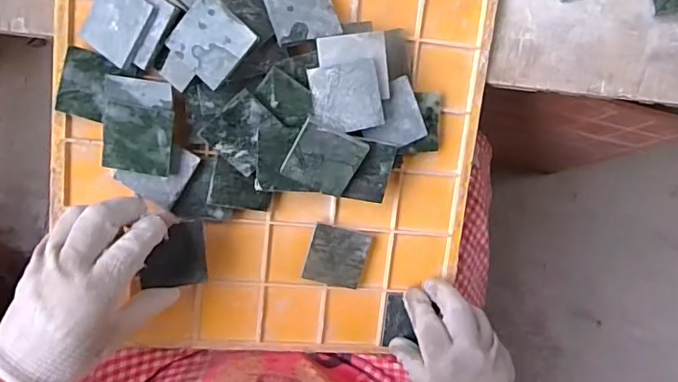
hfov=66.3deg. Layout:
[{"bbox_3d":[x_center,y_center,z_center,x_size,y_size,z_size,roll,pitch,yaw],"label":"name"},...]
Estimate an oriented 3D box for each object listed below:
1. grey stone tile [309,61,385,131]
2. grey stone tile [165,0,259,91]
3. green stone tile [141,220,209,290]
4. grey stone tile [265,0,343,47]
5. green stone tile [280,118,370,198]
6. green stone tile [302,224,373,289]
[{"bbox_3d":[0.006,-0.066,0.366,0.049,0.007,0.046,-12,95,-8],"label":"grey stone tile"},{"bbox_3d":[-0.088,-0.102,0.355,0.048,0.004,0.048,43,106,-1],"label":"grey stone tile"},{"bbox_3d":[-0.120,0.046,0.385,0.047,0.011,0.046,3,91,-30],"label":"green stone tile"},{"bbox_3d":[-0.027,-0.132,0.379,0.048,0.004,0.048,-18,83,-17],"label":"grey stone tile"},{"bbox_3d":[-0.011,-0.022,0.373,0.048,0.004,0.048,25,121,-14],"label":"green stone tile"},{"bbox_3d":[-0.002,0.054,0.424,0.047,0.012,0.046,14,91,-9],"label":"green stone tile"}]

